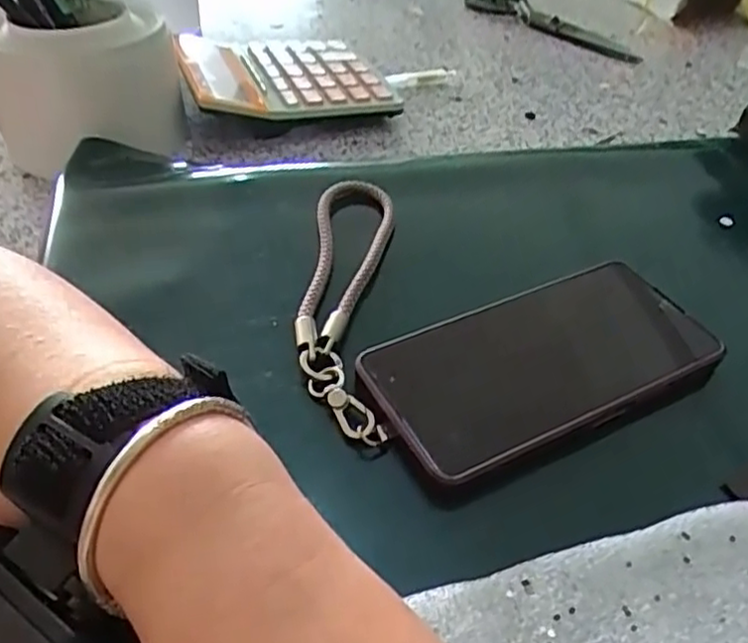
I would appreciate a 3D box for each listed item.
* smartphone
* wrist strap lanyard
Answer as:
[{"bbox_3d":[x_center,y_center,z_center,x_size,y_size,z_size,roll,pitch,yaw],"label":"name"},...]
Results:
[{"bbox_3d":[0.080,0.017,0.317,0.164,0.012,0.080,-19,47,-22],"label":"smartphone"},{"bbox_3d":[-0.014,-0.019,0.351,0.043,0.008,0.187,3,42,0],"label":"wrist strap lanyard"}]

